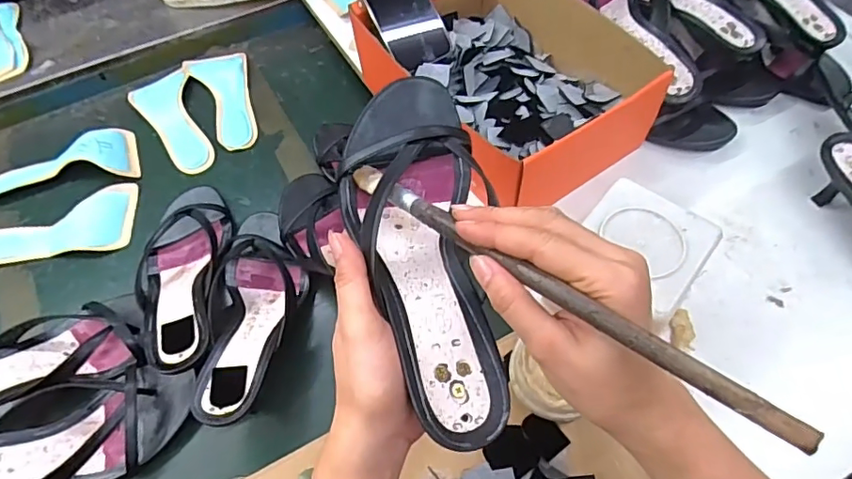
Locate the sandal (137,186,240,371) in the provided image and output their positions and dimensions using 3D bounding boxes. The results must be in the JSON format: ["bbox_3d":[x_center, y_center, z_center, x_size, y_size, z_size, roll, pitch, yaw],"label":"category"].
[{"bbox_3d":[-0.254,0.030,0.565,0.095,0.053,0.247,-14,44,-6],"label":"sandal"}]

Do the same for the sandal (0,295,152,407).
[{"bbox_3d":[-0.379,0.116,0.510,0.213,0.059,0.100,-25,59,-27],"label":"sandal"}]

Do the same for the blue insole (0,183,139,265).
[{"bbox_3d":[-0.440,-0.016,0.641,0.188,0.012,0.091,-10,57,-4],"label":"blue insole"}]

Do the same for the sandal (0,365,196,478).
[{"bbox_3d":[-0.327,0.174,0.474,0.238,0.057,0.093,-14,57,-21],"label":"sandal"}]

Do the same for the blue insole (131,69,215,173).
[{"bbox_3d":[-0.332,-0.156,0.722,0.075,0.004,0.188,-27,60,-14],"label":"blue insole"}]

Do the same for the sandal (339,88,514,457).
[{"bbox_3d":[0.001,0.003,0.343,0.096,0.060,0.236,-9,65,-3],"label":"sandal"}]

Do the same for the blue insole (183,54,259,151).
[{"bbox_3d":[-0.267,-0.195,0.742,0.077,0.010,0.184,-23,59,-12],"label":"blue insole"}]

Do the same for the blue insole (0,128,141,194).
[{"bbox_3d":[-0.456,-0.101,0.689,0.186,0.027,0.077,-8,57,-3],"label":"blue insole"}]

